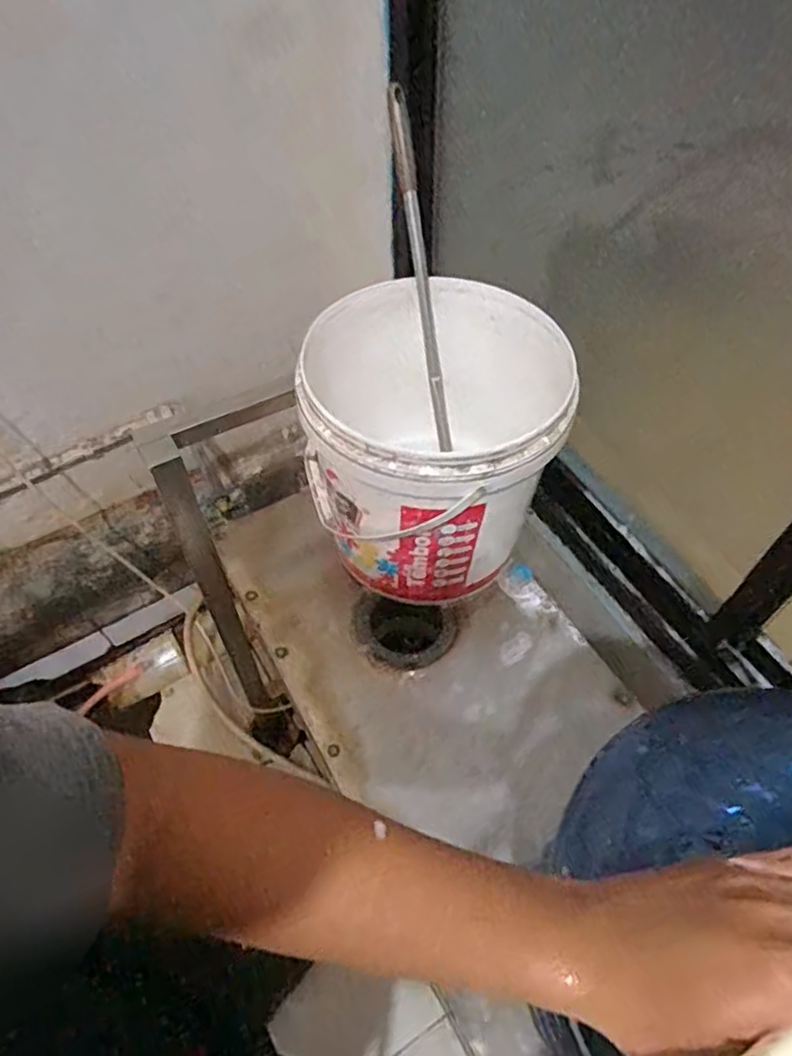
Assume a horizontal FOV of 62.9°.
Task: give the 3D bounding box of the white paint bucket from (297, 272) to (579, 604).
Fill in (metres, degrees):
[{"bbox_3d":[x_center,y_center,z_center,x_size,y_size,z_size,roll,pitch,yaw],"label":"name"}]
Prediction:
[{"bbox_3d":[0.049,-0.107,0.830,0.292,0.282,0.307,-1,56,1],"label":"white paint bucket"}]

